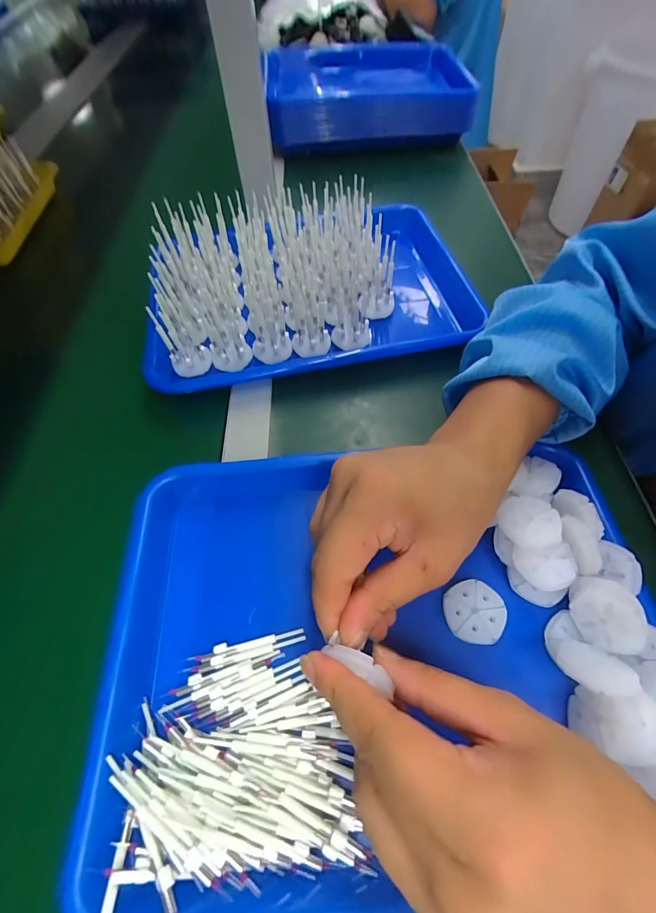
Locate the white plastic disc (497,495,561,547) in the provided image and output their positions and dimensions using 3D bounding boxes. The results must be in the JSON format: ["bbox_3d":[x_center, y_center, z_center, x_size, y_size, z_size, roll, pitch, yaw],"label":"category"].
[{"bbox_3d":[0.134,0.042,0.253,0.036,0.010,0.037,-1,59,1],"label":"white plastic disc"}]

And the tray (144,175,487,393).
[{"bbox_3d":[-0.007,-0.189,0.401,0.352,0.077,0.243,-9,59,-3],"label":"tray"}]

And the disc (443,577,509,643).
[{"bbox_3d":[0.096,0.103,0.251,0.038,0.013,0.038,-1,59,1],"label":"disc"}]

